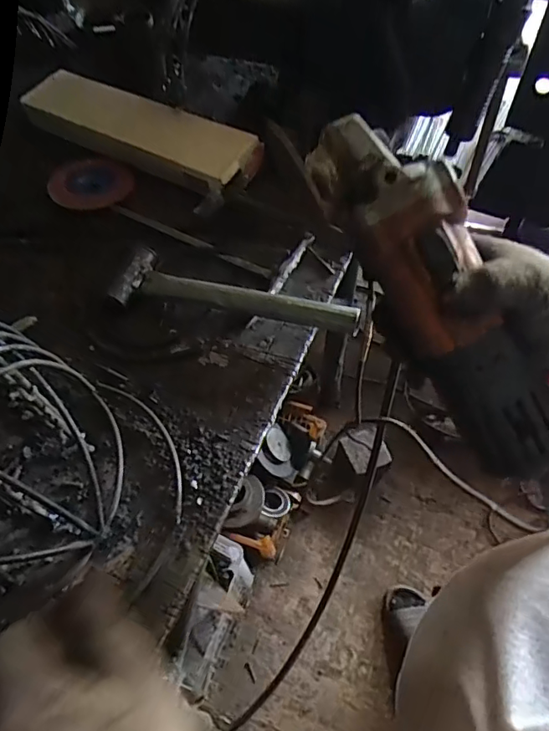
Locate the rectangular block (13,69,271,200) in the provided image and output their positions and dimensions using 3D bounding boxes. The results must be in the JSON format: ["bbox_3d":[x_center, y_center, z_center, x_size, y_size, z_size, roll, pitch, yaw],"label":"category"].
[{"bbox_3d":[-0.159,-0.276,0.612,0.307,0.038,0.082,27,62,17],"label":"rectangular block"}]

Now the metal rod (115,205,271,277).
[{"bbox_3d":[-0.089,-0.132,0.545,0.192,0.005,0.013,26,62,17],"label":"metal rod"}]

